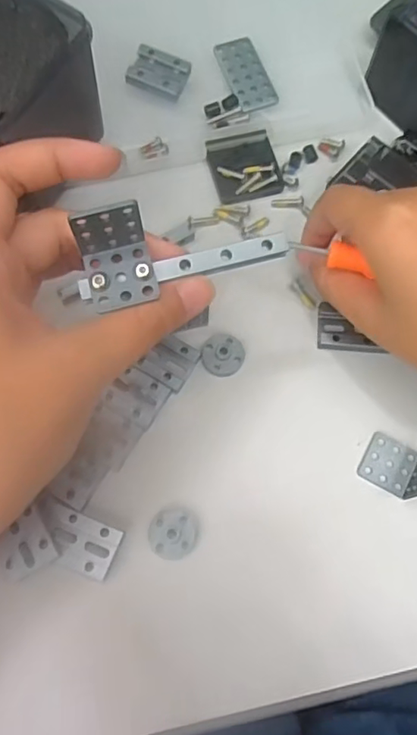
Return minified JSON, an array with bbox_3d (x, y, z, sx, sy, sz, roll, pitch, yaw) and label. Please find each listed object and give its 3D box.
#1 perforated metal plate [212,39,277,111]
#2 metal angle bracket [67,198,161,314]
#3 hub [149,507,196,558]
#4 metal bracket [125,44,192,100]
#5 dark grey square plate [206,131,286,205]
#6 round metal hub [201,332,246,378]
[{"bbox_3d":[0.023,-0.176,0.333,0.024,0.004,0.049,-19,76,-6],"label":"perforated metal plate"},{"bbox_3d":[-0.032,-0.038,0.194,0.024,0.022,0.027,-14,75,-5],"label":"metal angle bracket"},{"bbox_3d":[-0.017,0.077,0.257,0.021,0.009,0.022,0,75,-1],"label":"hub"},{"bbox_3d":[-0.029,-0.173,0.327,0.032,0.010,0.030,17,75,4],"label":"metal bracket"},{"bbox_3d":[0.021,-0.115,0.318,0.037,0.004,0.040,-15,75,-5],"label":"dark grey square plate"},{"bbox_3d":[0.008,-0.007,0.284,0.022,0.005,0.022,0,75,-1],"label":"round metal hub"}]

